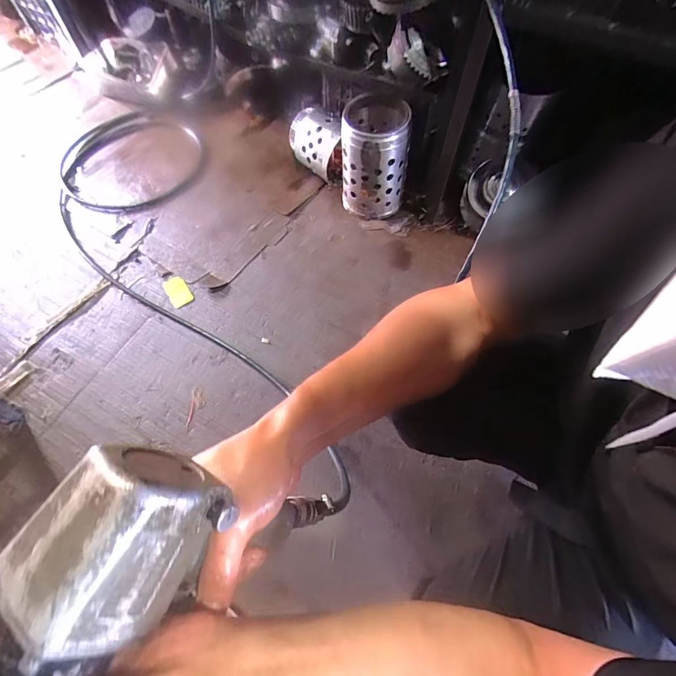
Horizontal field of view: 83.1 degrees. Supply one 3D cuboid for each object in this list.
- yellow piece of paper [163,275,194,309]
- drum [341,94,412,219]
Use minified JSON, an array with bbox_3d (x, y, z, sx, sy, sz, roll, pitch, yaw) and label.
[{"bbox_3d":[-0.404,-0.119,0.962,0.053,0.005,0.098,-32,66,-13],"label":"yellow piece of paper"},{"bbox_3d":[0.093,-0.449,0.974,0.157,0.258,0.157,3,63,4],"label":"drum"}]

